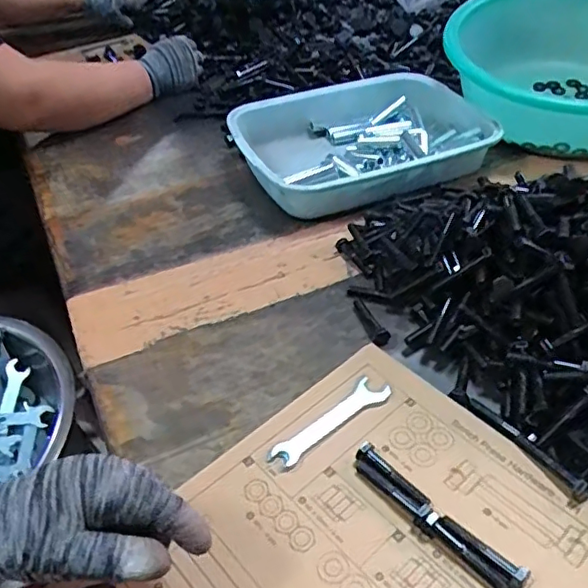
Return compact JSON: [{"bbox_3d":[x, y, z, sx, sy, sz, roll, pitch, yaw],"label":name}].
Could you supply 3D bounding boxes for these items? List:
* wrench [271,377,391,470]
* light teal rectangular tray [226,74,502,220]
[{"bbox_3d":[0.029,0.099,0.458,0.109,0.004,0.023,-30,47,-28],"label":"wrench"},{"bbox_3d":[0.092,-0.197,0.764,0.317,0.079,0.225,-18,43,-15],"label":"light teal rectangular tray"}]

